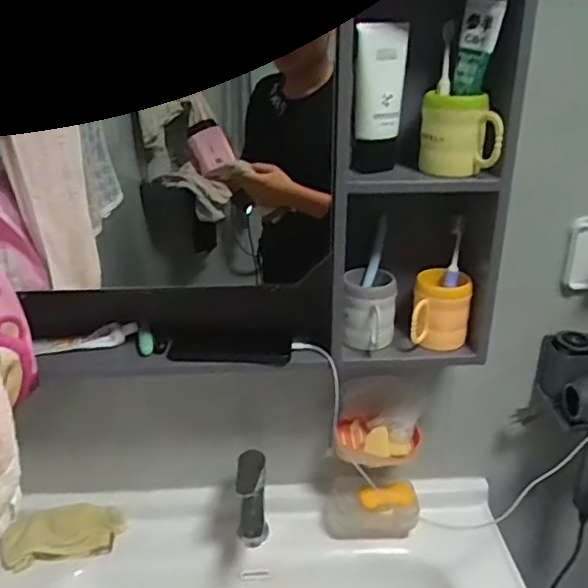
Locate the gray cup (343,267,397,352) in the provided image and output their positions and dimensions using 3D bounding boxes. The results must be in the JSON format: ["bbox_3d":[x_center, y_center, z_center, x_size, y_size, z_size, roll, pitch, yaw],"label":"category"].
[{"bbox_3d":[0.106,0.025,0.876,0.071,0.090,0.080,3,25,7],"label":"gray cup"}]

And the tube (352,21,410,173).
[{"bbox_3d":[0.102,-0.232,0.758,0.055,0.172,0.050,6,25,12],"label":"tube"}]

